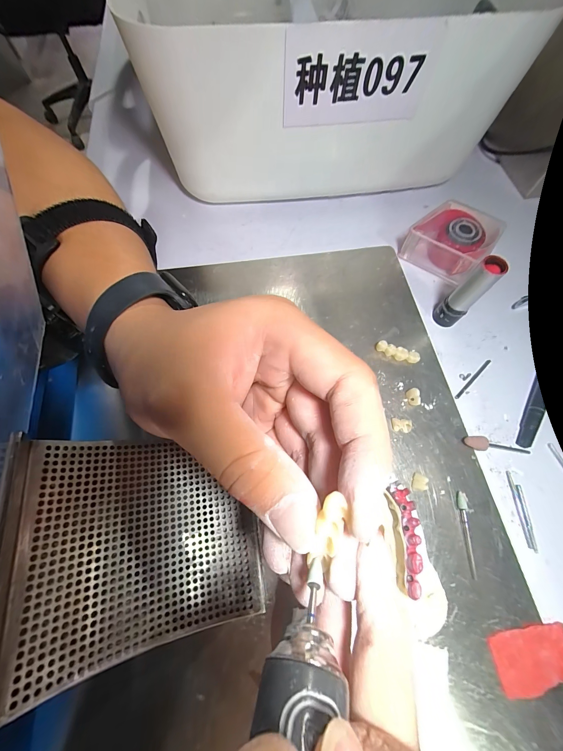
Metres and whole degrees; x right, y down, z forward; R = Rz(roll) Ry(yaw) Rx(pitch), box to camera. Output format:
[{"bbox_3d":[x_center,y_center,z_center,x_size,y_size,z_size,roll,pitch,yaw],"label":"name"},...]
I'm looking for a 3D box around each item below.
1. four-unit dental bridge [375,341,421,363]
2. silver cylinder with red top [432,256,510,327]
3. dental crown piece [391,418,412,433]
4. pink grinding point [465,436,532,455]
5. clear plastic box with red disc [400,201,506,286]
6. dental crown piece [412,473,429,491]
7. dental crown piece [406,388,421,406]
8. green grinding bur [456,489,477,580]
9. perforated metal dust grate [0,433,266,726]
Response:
[{"bbox_3d":[0.088,-0.017,0.213,0.033,0.010,0.009,20,69,7],"label":"four-unit dental bridge"},{"bbox_3d":[0.133,-0.057,0.204,0.018,0.060,0.017,0,68,0],"label":"silver cylinder with red top"},{"bbox_3d":[0.083,0.035,0.194,0.013,0.006,0.008,11,68,4],"label":"dental crown piece"},{"bbox_3d":[0.145,0.048,0.189,0.044,0.007,0.008,8,68,3],"label":"pink grinding point"},{"bbox_3d":[0.145,-0.116,0.241,0.060,0.029,0.053,37,72,13],"label":"clear plastic box with red disc"},{"bbox_3d":[0.088,0.068,0.180,0.008,0.006,0.010,11,68,4],"label":"dental crown piece"},{"bbox_3d":[0.093,0.016,0.200,0.007,0.009,0.012,-2,68,-1],"label":"dental crown piece"},{"bbox_3d":[0.113,0.096,0.171,0.006,0.004,0.046,-1,68,-1],"label":"green grinding bur"},{"bbox_3d":[-0.067,0.082,0.144,0.090,0.065,0.100,-9,69,-3],"label":"perforated metal dust grate"}]

